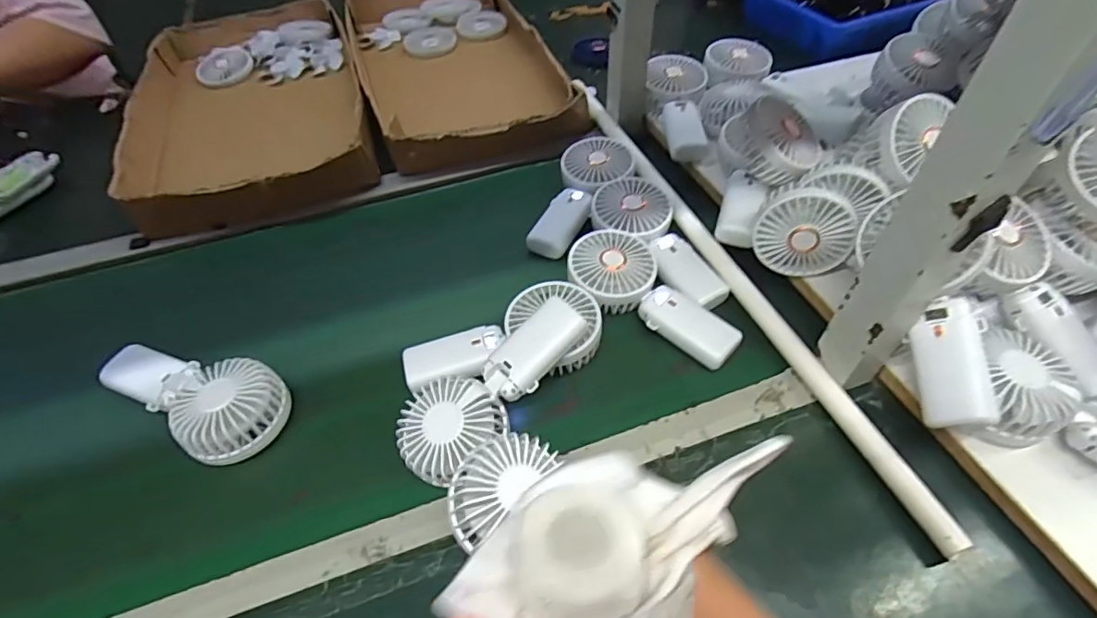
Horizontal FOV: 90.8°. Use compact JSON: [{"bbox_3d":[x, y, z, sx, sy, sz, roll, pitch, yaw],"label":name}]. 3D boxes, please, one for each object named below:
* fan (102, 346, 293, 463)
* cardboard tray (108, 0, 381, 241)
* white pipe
[{"bbox_3d":[-0.317,0.065,0.483,0.184,0.037,0.085,24,56,22],"label":"fan"},{"bbox_3d":[-0.446,-0.320,0.799,0.315,0.057,0.552,-17,51,-10],"label":"cardboard tray"},{"bbox_3d":[0.169,-0.070,0.563,0.025,0.020,0.645,-18,51,-11],"label":"white pipe"}]

